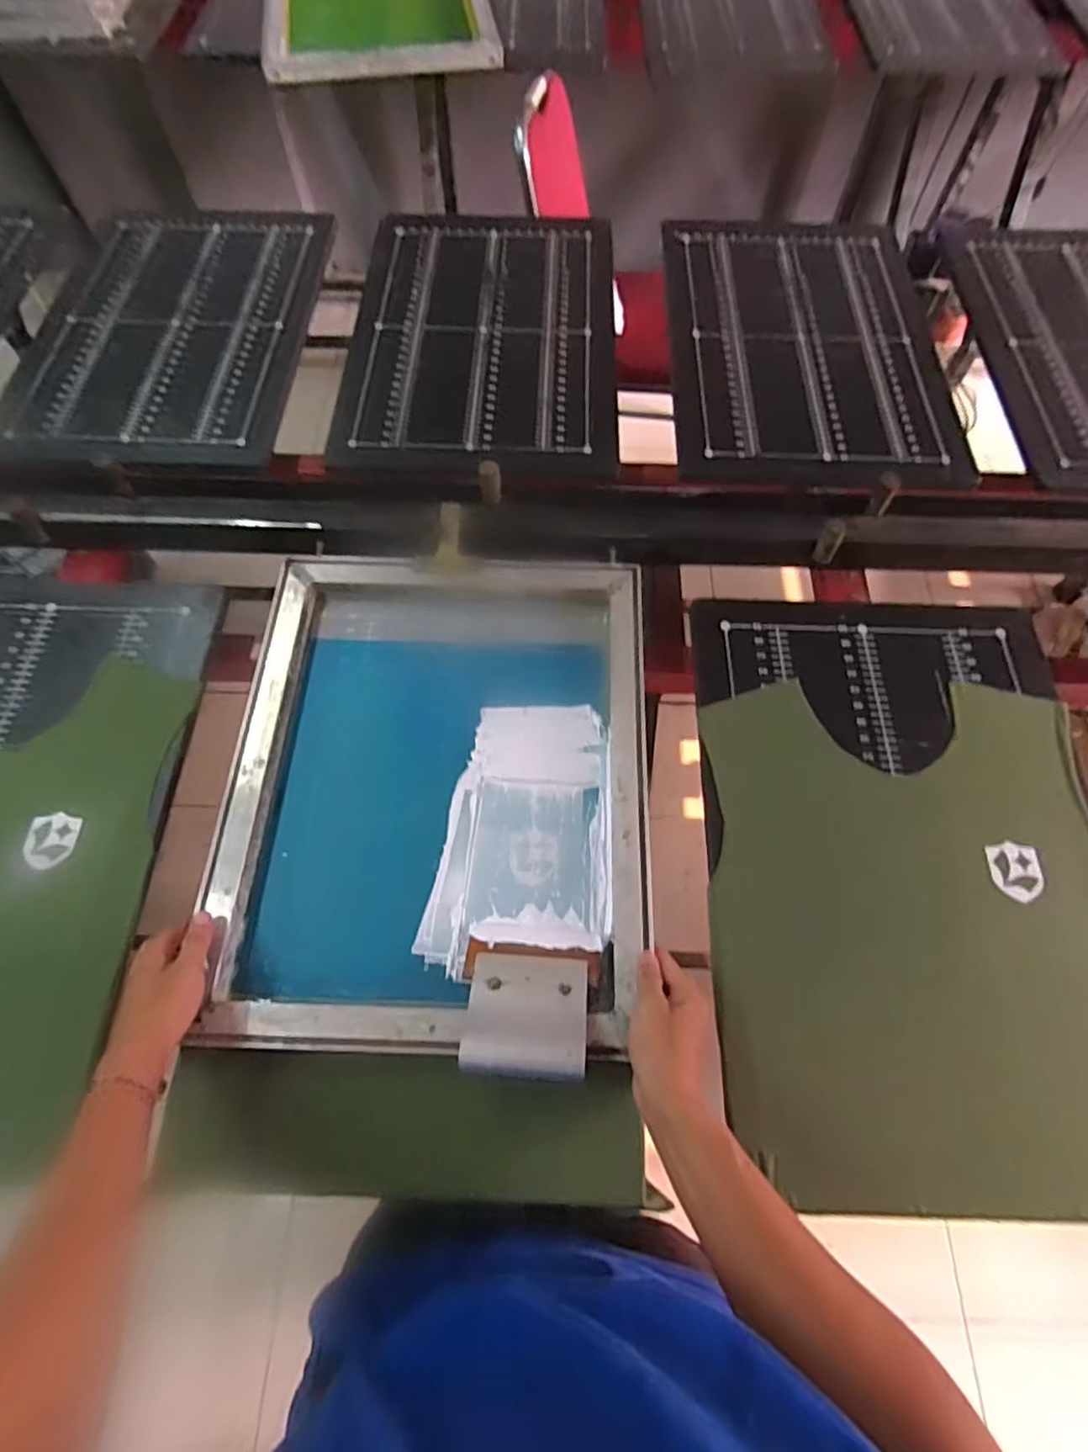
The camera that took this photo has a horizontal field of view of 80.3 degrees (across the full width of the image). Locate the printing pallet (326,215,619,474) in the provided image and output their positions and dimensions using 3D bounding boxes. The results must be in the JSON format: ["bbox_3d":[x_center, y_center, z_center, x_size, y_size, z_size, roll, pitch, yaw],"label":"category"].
[{"bbox_3d":[-0.087,-0.605,0.984,0.384,0.019,0.583,2,67,1],"label":"printing pallet"}]

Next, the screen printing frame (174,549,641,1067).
[{"bbox_3d":[-0.105,0.049,0.659,0.402,0.051,0.505,2,67,1],"label":"screen printing frame"}]

